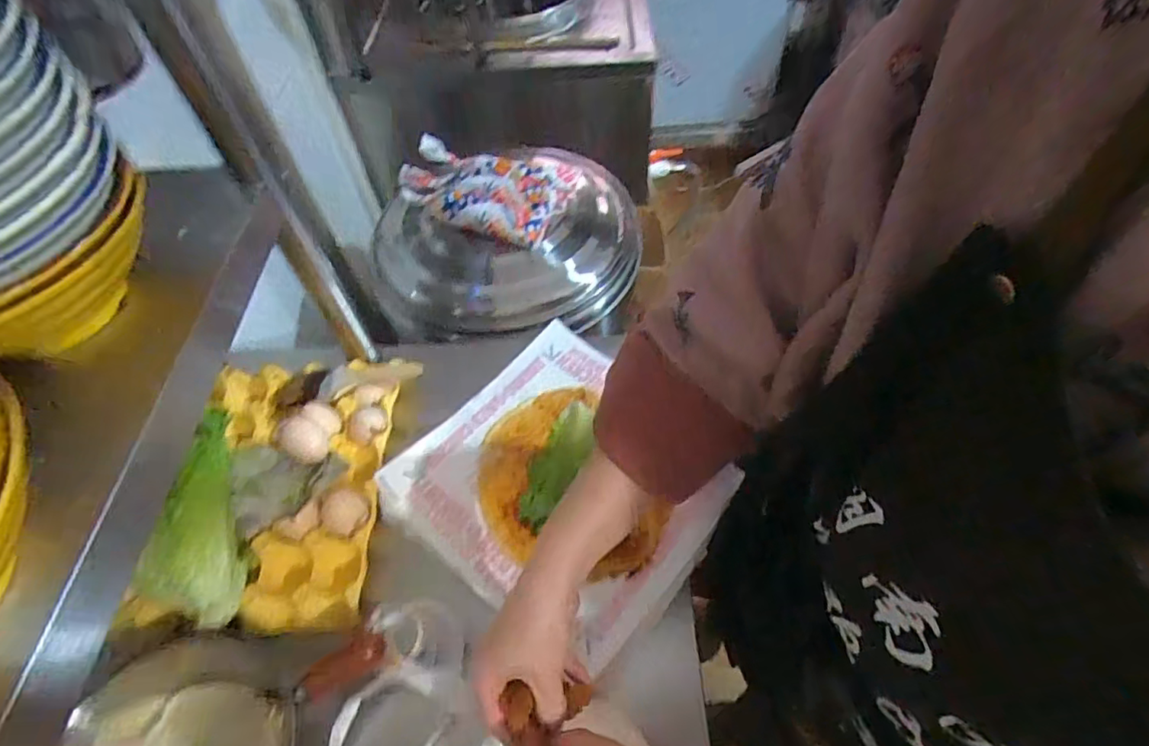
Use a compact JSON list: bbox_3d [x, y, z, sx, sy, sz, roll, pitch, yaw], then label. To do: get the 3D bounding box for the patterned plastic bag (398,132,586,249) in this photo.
[{"bbox_3d":[-0.128,-0.263,0.833,0.244,0.071,0.161,11,56,12],"label":"patterned plastic bag"}]

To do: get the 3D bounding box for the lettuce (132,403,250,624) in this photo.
[{"bbox_3d":[-0.337,0.130,0.506,0.063,0.068,0.181,-15,55,-7],"label":"lettuce"}]

